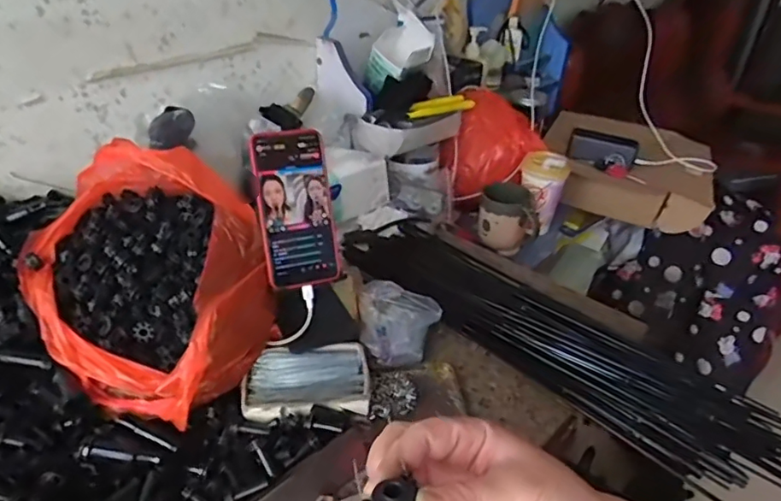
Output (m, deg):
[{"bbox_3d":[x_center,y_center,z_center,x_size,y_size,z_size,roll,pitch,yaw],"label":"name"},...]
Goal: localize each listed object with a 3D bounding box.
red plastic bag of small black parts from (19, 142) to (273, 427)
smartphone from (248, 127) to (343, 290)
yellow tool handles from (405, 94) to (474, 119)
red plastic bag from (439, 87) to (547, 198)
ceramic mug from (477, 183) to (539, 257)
[{"bbox_3d":[-0.240,0.015,0.550,0.220,0.159,0.276,-24,39,-31],"label":"red plastic bag of small black parts"},{"bbox_3d":[-0.099,-0.043,0.573,0.078,0.161,0.009,-11,8,-22],"label":"smartphone"},{"bbox_3d":[0.087,-0.253,0.952,0.132,0.026,0.023,-17,36,-23],"label":"yellow tool handles"},{"bbox_3d":[0.194,-0.194,1.000,0.155,0.161,0.165,16,37,24],"label":"red plastic bag"},{"bbox_3d":[0.202,-0.057,0.927,0.095,0.104,0.083,7,34,12],"label":"ceramic mug"}]

